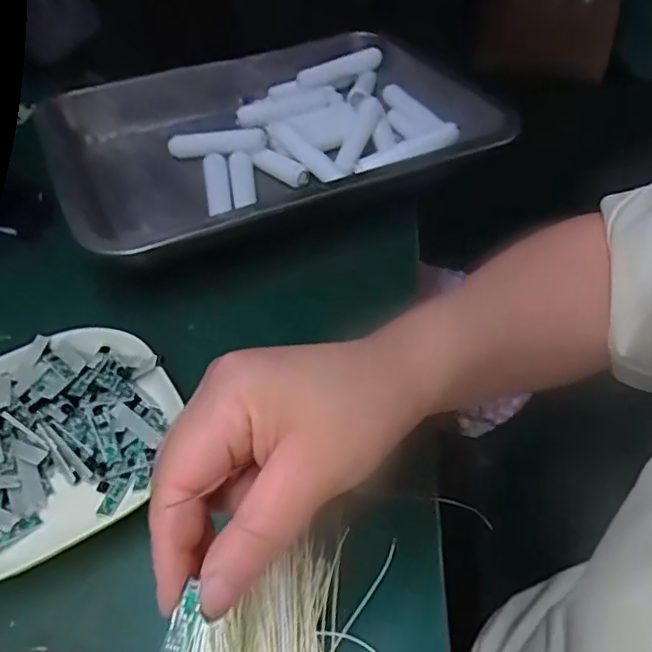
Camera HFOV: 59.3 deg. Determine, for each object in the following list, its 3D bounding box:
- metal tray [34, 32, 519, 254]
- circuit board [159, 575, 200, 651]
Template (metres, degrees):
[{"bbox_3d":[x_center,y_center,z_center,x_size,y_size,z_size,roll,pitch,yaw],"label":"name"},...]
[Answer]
[{"bbox_3d":[-0.042,-0.161,0.479,0.355,0.065,0.230,-18,49,-16],"label":"metal tray"},{"bbox_3d":[-0.045,0.094,0.171,0.008,0.004,0.035,13,54,7],"label":"circuit board"}]

